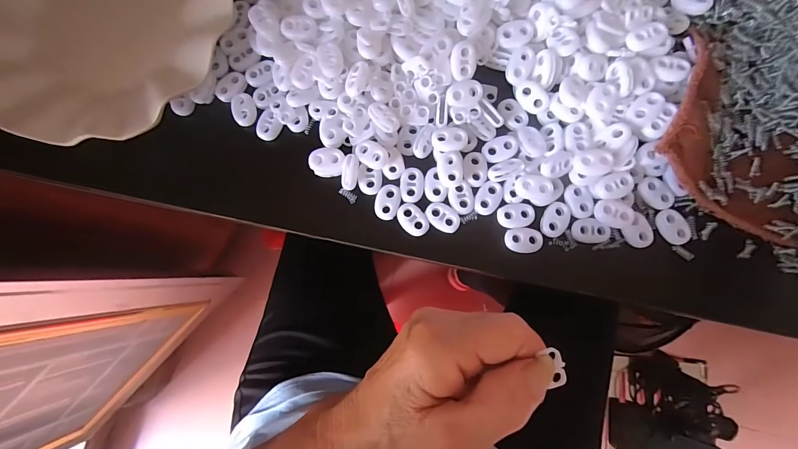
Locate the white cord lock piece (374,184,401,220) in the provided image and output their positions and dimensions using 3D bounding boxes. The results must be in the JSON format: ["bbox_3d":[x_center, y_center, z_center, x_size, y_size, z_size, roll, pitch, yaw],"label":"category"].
[{"bbox_3d":[-0.007,-0.014,0.219,0.015,0.004,0.022,19,83,4],"label":"white cord lock piece"}]

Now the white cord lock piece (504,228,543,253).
[{"bbox_3d":[0.077,0.010,0.213,0.022,0.004,0.015,0,82,2],"label":"white cord lock piece"}]

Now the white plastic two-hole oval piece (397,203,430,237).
[{"bbox_3d":[0.009,-0.003,0.217,0.016,0.004,0.023,-44,83,-4],"label":"white plastic two-hole oval piece"}]

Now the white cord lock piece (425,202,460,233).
[{"bbox_3d":[0.027,-0.005,0.217,0.016,0.004,0.023,-44,83,-4],"label":"white cord lock piece"}]

